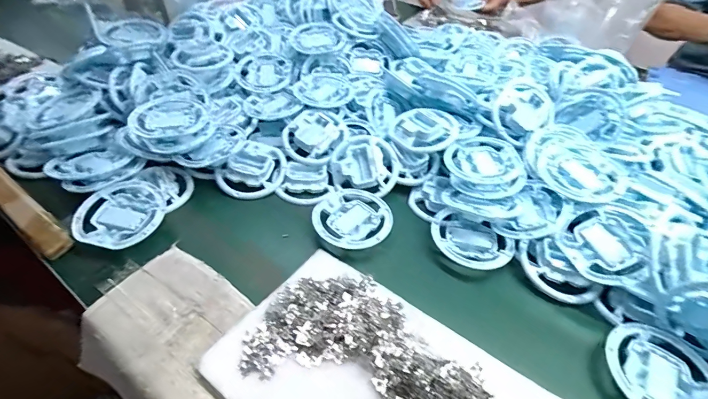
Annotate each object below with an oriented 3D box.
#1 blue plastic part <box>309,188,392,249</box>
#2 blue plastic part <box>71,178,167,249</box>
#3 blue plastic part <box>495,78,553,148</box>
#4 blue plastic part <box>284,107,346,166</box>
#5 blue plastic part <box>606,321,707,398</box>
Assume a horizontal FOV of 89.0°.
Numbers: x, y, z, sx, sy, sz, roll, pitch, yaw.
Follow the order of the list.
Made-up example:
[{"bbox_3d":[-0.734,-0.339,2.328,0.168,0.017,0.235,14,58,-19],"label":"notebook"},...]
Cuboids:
[{"bbox_3d":[0.000,0.023,0.485,0.102,0.015,0.098,13,46,9],"label":"blue plastic part"},{"bbox_3d":[-0.293,0.017,0.464,0.101,0.020,0.101,2,45,-2],"label":"blue plastic part"},{"bbox_3d":[0.252,-0.133,0.544,0.096,0.022,0.082,-40,88,-3],"label":"blue plastic part"},{"bbox_3d":[-0.061,-0.102,0.572,0.090,0.033,0.100,42,75,11],"label":"blue plastic part"},{"bbox_3d":[0.305,0.176,0.360,0.097,0.016,0.098,32,52,25],"label":"blue plastic part"}]

